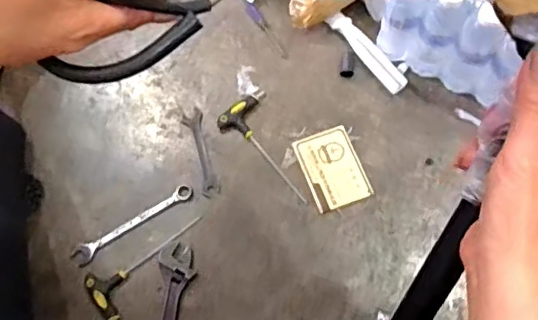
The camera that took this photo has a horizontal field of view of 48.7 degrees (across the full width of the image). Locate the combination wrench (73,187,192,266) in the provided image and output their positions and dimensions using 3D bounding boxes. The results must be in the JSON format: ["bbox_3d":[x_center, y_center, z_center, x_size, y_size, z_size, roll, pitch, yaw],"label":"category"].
[{"bbox_3d":[-0.216,0.103,0.957,0.211,0.007,0.033,-31,72,-9],"label":"combination wrench"}]

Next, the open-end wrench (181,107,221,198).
[{"bbox_3d":[-0.114,-0.014,0.992,0.035,0.004,0.154,-15,70,-3],"label":"open-end wrench"}]

